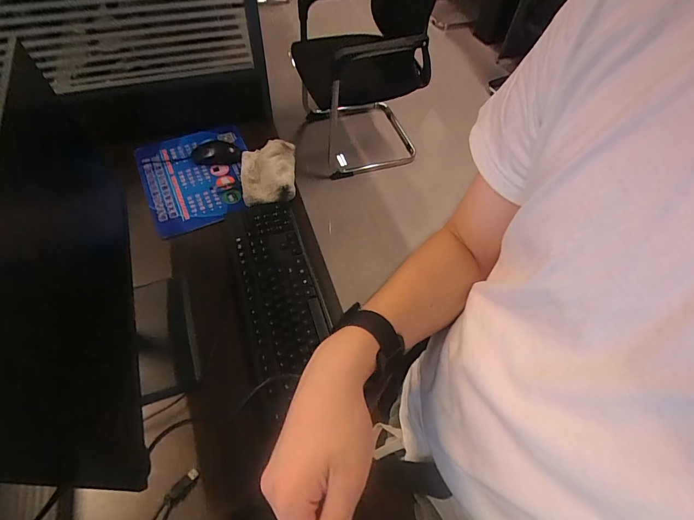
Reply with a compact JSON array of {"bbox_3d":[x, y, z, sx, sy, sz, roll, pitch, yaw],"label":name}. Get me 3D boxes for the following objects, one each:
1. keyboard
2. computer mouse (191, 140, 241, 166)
[{"bbox_3d":[-0.124,0.060,0.689,0.128,0.027,0.425,-14,57,-13],"label":"keyboard"},{"bbox_3d":[-0.307,-0.250,0.880,0.107,0.033,0.061,-4,55,-6],"label":"computer mouse"}]

